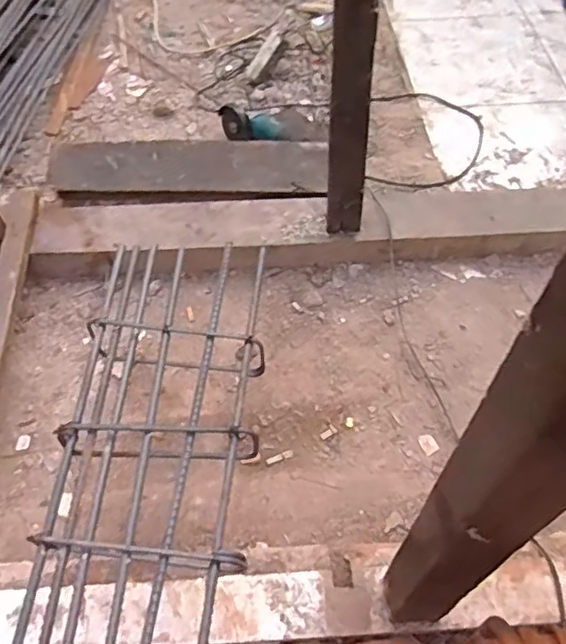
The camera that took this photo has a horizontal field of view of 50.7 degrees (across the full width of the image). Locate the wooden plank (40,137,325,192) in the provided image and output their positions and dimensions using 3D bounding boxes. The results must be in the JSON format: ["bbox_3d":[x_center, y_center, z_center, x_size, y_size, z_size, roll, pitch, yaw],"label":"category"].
[{"bbox_3d":[-0.198,-0.323,1.222,0.571,0.036,0.131,1,54,2],"label":"wooden plank"}]

